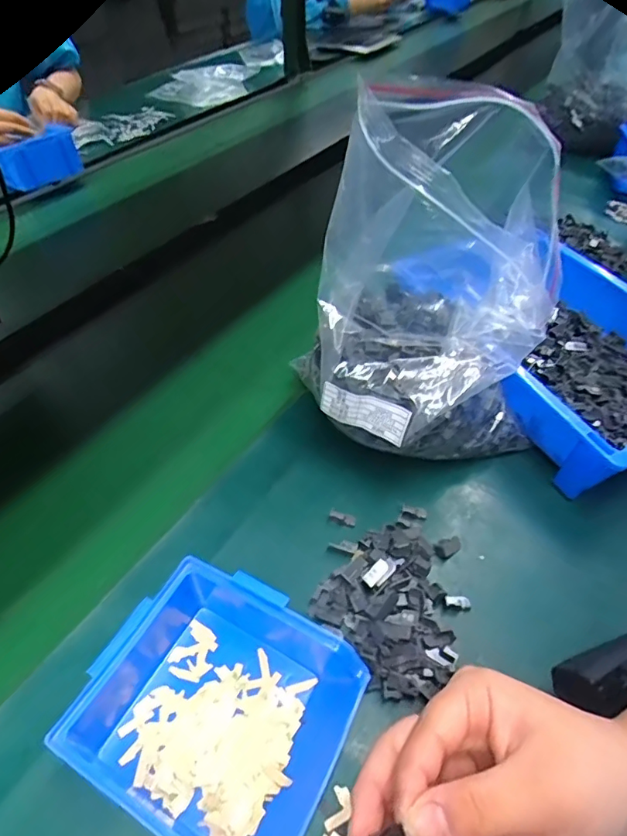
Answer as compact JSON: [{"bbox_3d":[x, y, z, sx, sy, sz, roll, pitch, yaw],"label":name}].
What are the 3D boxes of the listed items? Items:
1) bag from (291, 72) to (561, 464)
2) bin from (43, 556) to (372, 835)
[{"bbox_3d":[0.103,-0.083,0.403,0.179,0.266,0.176,18,50,17],"label":"bag"},{"bbox_3d":[-0.059,0.170,0.300,0.148,0.068,0.127,22,51,20],"label":"bin"}]

